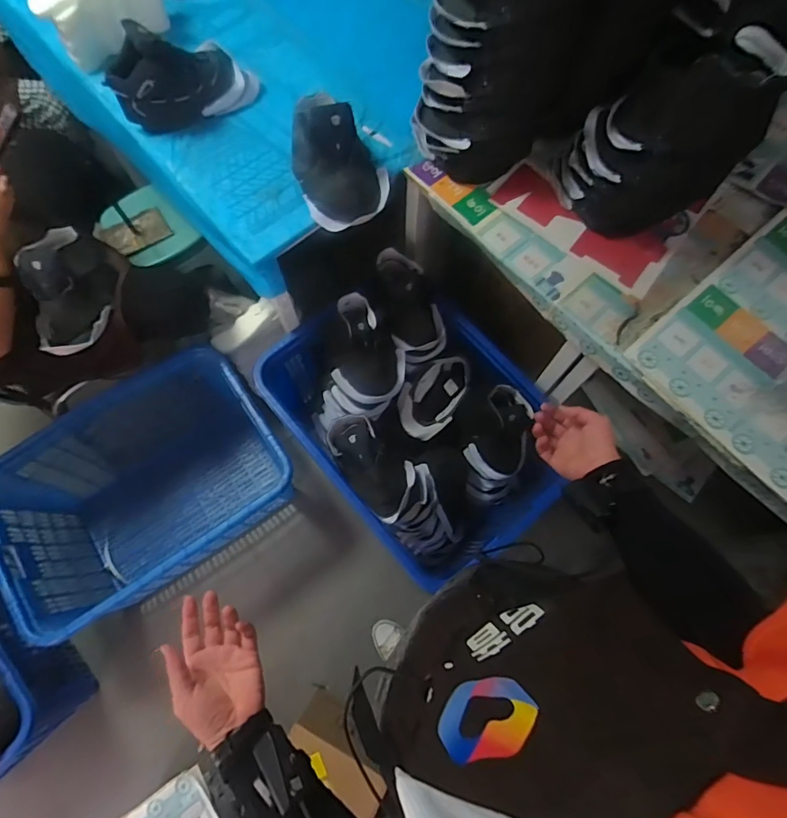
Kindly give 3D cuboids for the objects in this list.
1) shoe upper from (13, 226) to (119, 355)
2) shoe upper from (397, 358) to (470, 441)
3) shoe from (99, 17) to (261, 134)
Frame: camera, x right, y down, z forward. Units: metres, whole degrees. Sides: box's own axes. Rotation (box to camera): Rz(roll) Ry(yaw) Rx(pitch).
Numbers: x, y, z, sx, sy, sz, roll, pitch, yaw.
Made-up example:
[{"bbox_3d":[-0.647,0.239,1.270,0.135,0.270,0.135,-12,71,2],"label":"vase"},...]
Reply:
[{"bbox_3d":[-0.766,-0.289,1.126,0.183,0.145,0.294,-2,71,-1],"label":"shoe upper"},{"bbox_3d":[0.125,-0.031,1.496,0.160,0.117,0.264,35,74,11],"label":"shoe upper"},{"bbox_3d":[-0.476,-0.762,1.081,0.311,0.181,0.132,-28,74,-9],"label":"shoe"}]

